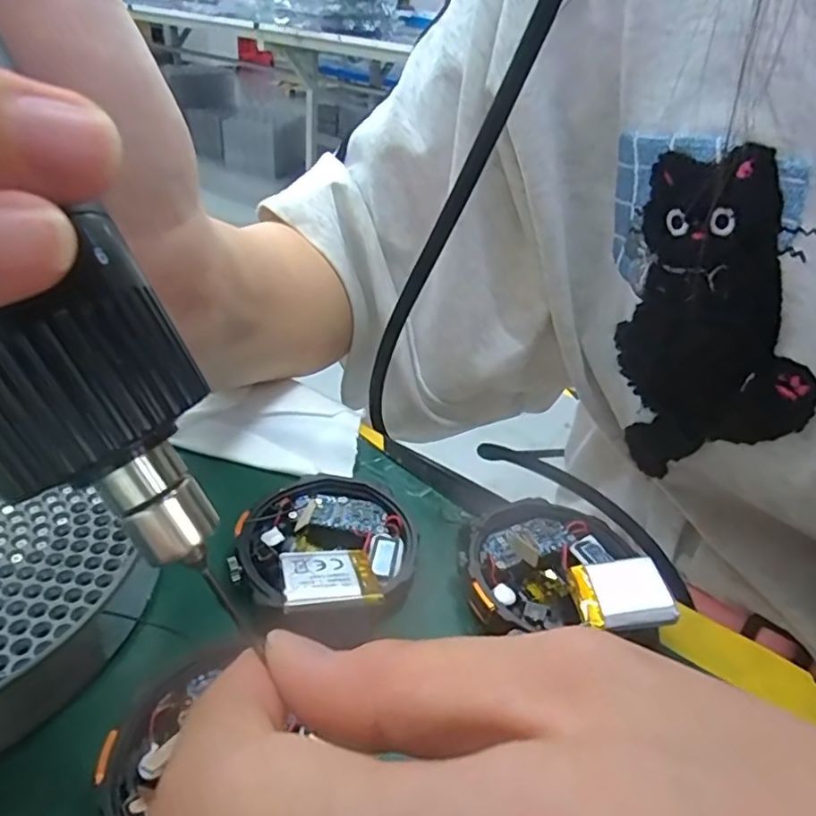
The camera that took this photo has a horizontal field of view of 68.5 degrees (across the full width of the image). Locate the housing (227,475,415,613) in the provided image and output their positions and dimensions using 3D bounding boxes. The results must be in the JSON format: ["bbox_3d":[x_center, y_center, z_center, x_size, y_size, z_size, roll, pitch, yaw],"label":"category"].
[{"bbox_3d":[-0.022,0.036,0.163,0.047,0.016,0.050,3,35,-2],"label":"housing"}]

